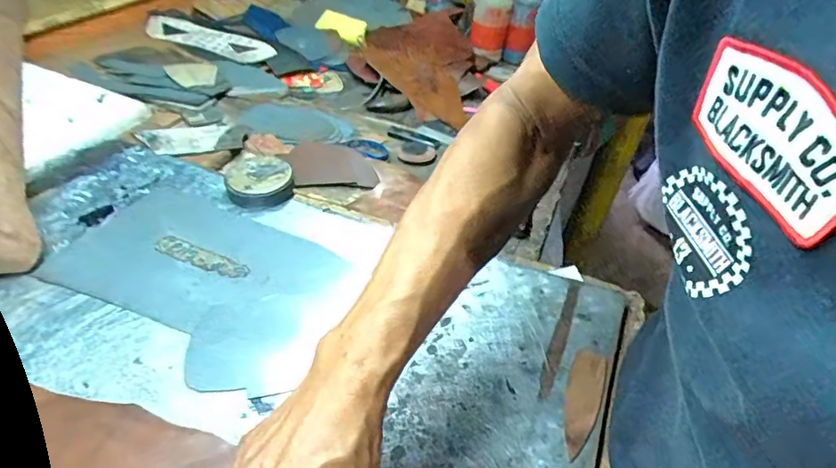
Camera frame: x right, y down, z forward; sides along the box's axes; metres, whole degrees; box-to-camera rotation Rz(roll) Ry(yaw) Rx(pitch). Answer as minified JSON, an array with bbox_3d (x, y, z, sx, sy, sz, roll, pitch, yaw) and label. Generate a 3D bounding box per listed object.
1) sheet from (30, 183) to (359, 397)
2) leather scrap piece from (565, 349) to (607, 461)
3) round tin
[{"bbox_3d":[-0.208,0.037,0.511,0.294,0.007,0.190,21,42,19],"label":"sheet"},{"bbox_3d":[0.131,0.131,0.410,0.026,0.004,0.097,9,41,21],"label":"leather scrap piece"},{"bbox_3d":[-0.186,-0.060,0.609,0.073,0.036,0.081,-9,44,-20],"label":"round tin"}]

